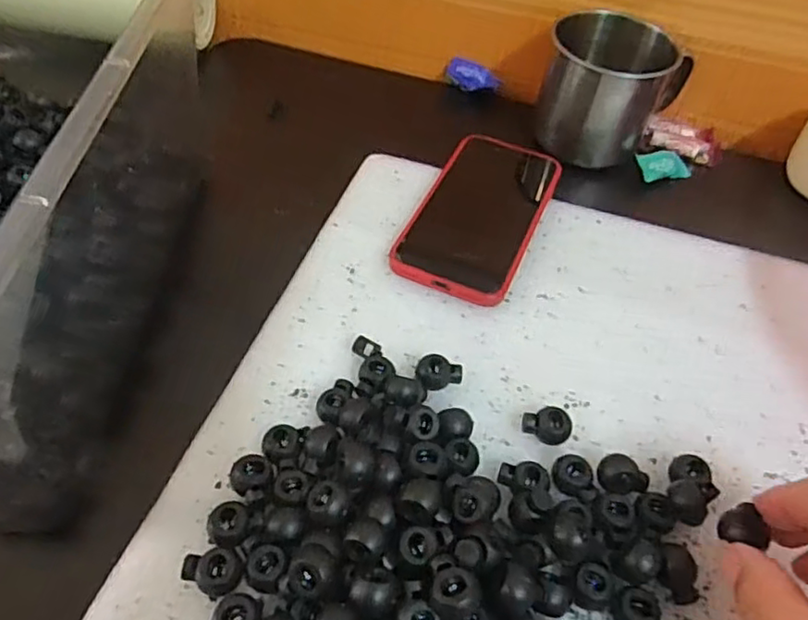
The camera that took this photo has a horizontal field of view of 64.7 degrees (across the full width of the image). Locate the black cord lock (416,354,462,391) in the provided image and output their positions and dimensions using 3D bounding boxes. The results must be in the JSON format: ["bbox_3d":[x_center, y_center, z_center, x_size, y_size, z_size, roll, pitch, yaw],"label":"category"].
[{"bbox_3d":[0.017,0.032,0.315,0.022,0.013,0.016,-10,53,-12],"label":"black cord lock"}]

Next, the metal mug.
[{"bbox_3d":[0.144,-0.154,0.445,0.090,0.081,0.072,22,53,13],"label":"metal mug"}]

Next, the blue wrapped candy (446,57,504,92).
[{"bbox_3d":[0.054,-0.183,0.500,0.043,0.016,0.013,27,54,16],"label":"blue wrapped candy"}]

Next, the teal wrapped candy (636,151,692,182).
[{"bbox_3d":[0.187,-0.102,0.453,0.048,0.020,0.015,1,47,-21],"label":"teal wrapped candy"}]

